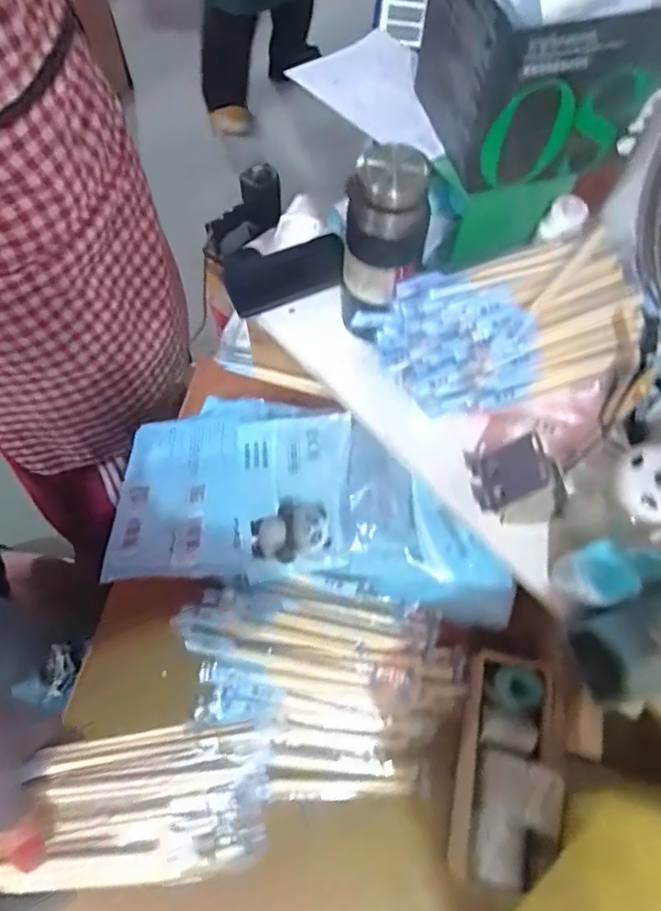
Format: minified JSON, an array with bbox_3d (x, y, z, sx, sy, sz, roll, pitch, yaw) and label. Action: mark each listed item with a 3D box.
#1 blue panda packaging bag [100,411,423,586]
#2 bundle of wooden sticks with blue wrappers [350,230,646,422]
[{"bbox_3d":[-0.091,0.042,0.678,0.375,0.025,0.203,-2,64,15],"label":"blue panda packaging bag"},{"bbox_3d":[0.183,-0.128,0.595,0.272,0.076,0.153,-17,65,-13],"label":"bundle of wooden sticks with blue wrappers"}]

